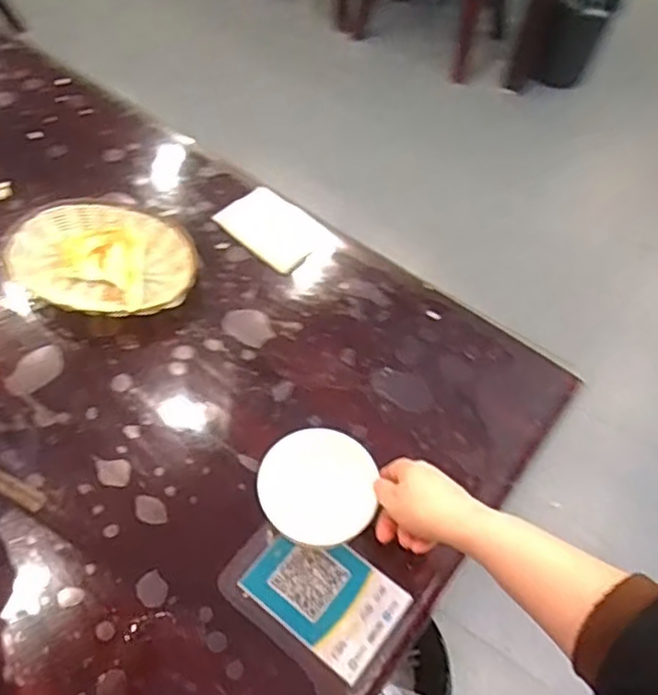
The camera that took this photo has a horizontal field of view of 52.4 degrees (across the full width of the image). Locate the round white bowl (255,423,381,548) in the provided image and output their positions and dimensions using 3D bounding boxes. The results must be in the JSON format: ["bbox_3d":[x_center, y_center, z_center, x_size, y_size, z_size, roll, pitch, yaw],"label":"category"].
[{"bbox_3d":[-0.012,0.133,0.617,0.102,0.049,0.102,2,58,-1],"label":"round white bowl"}]

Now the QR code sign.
[{"bbox_3d":[-0.003,0.225,0.616,0.133,0.006,0.090,36,63,18],"label":"QR code sign"}]

